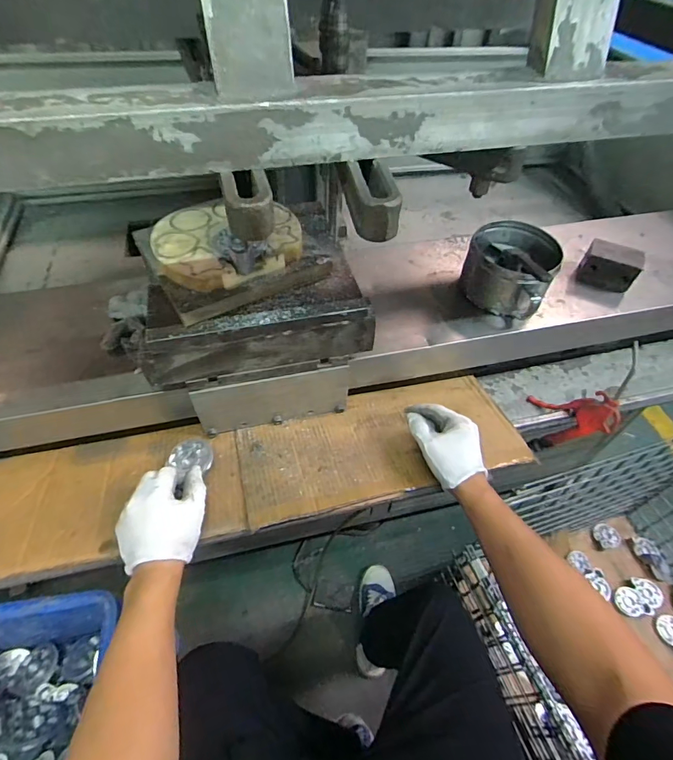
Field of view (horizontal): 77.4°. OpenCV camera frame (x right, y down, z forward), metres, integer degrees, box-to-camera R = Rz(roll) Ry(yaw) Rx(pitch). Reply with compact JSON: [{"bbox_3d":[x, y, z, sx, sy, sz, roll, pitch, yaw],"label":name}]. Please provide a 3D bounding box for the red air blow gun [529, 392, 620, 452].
[{"bbox_3d":[0.373,0.068,0.687,0.124,0.135,0.053,25,55,17],"label":"red air blow gun"}]

